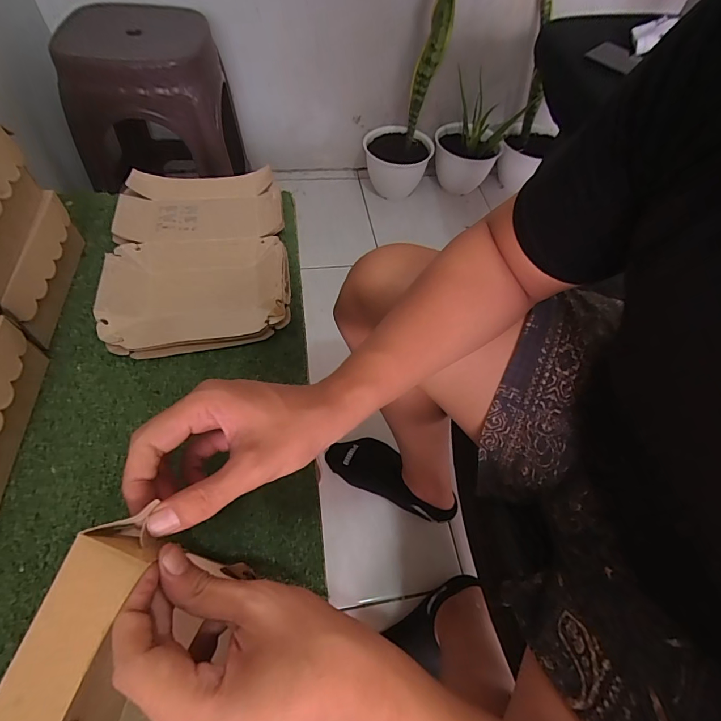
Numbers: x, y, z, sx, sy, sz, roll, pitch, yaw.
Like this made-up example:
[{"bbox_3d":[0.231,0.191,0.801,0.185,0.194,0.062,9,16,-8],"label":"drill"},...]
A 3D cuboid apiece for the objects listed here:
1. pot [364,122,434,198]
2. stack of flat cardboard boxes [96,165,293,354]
[{"bbox_3d":[0.115,-0.610,1.250,0.214,0.146,0.173,2,58,-3],"label":"pot"},{"bbox_3d":[-0.202,-0.142,0.509,0.206,0.032,0.294,-7,59,-9],"label":"stack of flat cardboard boxes"}]

